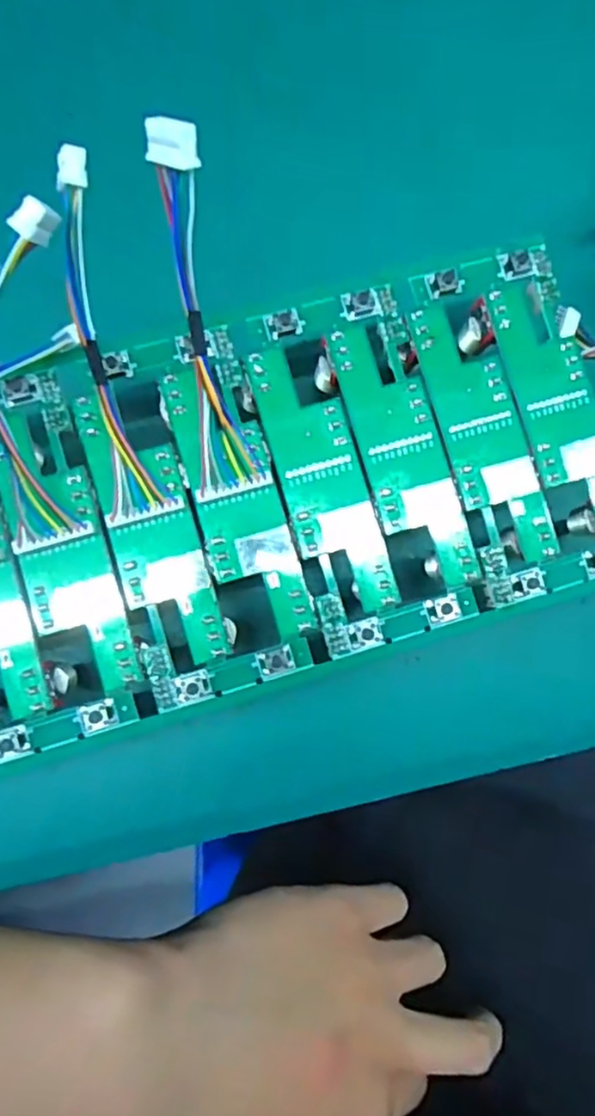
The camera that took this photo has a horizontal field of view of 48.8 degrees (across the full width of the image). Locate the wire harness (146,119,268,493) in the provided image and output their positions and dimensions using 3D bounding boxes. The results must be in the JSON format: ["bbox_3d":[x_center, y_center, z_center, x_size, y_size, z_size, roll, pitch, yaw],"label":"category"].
[{"bbox_3d":[-0.023,-0.056,0.161,0.018,0.087,0.015,-9,38,-2],"label":"wire harness"}]

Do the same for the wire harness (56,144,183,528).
[{"bbox_3d":[-0.046,-0.050,0.161,0.018,0.008,0.086,-7,118,-1],"label":"wire harness"}]

